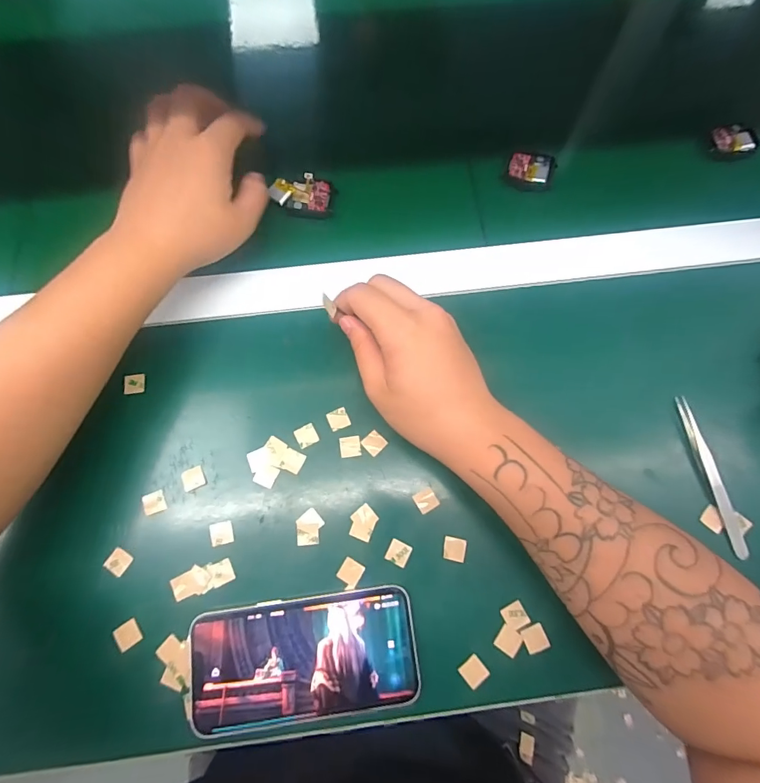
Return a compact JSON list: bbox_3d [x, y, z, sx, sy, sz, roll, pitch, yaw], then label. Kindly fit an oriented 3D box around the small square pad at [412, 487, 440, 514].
[{"bbox_3d":[0.034,0.079,0.307,0.016,0.004,0.014,-28,75,-9],"label":"small square pad"}]

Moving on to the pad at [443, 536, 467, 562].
[{"bbox_3d":[0.053,0.112,0.299,0.016,0.004,0.015,11,73,3],"label":"pad"}]

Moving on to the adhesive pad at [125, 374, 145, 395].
[{"bbox_3d":[-0.191,-0.006,0.328,0.015,0.004,0.015,-5,99,-17],"label":"adhesive pad"}]

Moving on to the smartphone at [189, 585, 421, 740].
[{"bbox_3d":[-0.049,0.174,0.277,0.144,0.008,0.071,-8,73,-3],"label":"smartphone"}]

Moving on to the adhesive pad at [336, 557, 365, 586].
[{"bbox_3d":[-0.020,0.126,0.295,0.015,0.004,0.015,30,75,8],"label":"adhesive pad"}]

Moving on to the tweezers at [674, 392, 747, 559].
[{"bbox_3d":[0.245,0.061,0.312,0.010,0.014,0.117,-11,74,-4],"label":"tweezers"}]

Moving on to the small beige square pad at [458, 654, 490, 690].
[{"bbox_3d":[0.062,0.186,0.279,0.015,0.004,0.016,-36,77,-11],"label":"small beige square pad"}]

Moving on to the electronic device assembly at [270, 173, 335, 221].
[{"bbox_3d":[-0.067,-0.172,0.369,0.051,0.014,0.041,7,73,2],"label":"electronic device assembly"}]

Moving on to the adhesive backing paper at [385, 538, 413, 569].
[{"bbox_3d":[0.013,0.114,0.298,0.016,0.004,0.015,25,75,7],"label":"adhesive backing paper"}]

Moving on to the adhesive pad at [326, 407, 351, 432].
[{"bbox_3d":[-0.032,0.021,0.322,0.016,0.004,0.016,-23,75,-7],"label":"adhesive pad"}]

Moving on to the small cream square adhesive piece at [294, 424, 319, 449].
[{"bbox_3d":[-0.056,0.033,0.319,0.016,0.004,0.016,-27,75,-8],"label":"small cream square adhesive piece"}]

